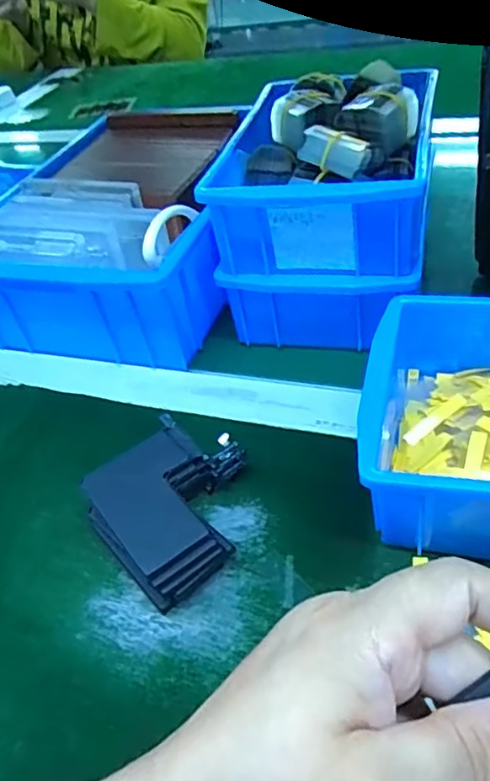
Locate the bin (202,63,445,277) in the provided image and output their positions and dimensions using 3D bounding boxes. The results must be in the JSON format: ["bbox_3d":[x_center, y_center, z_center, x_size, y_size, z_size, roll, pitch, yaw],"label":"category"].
[{"bbox_3d":[0.058,-0.155,0.418,0.132,0.081,0.186,3,45,15],"label":"bin"}]

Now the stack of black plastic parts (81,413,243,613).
[{"bbox_3d":[-0.036,0.059,0.321,0.084,0.038,0.091,27,54,35],"label":"stack of black plastic parts"}]

